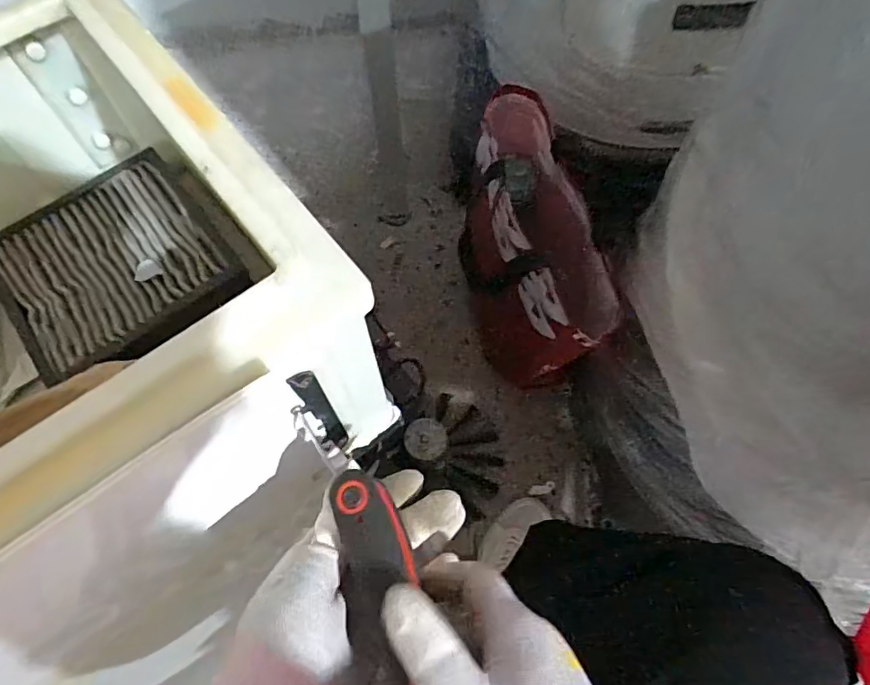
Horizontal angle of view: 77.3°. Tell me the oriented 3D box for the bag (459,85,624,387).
[{"bbox_3d":[0.126,-0.110,0.796,0.110,0.336,0.343,-15,65,-7],"label":"bag"}]

